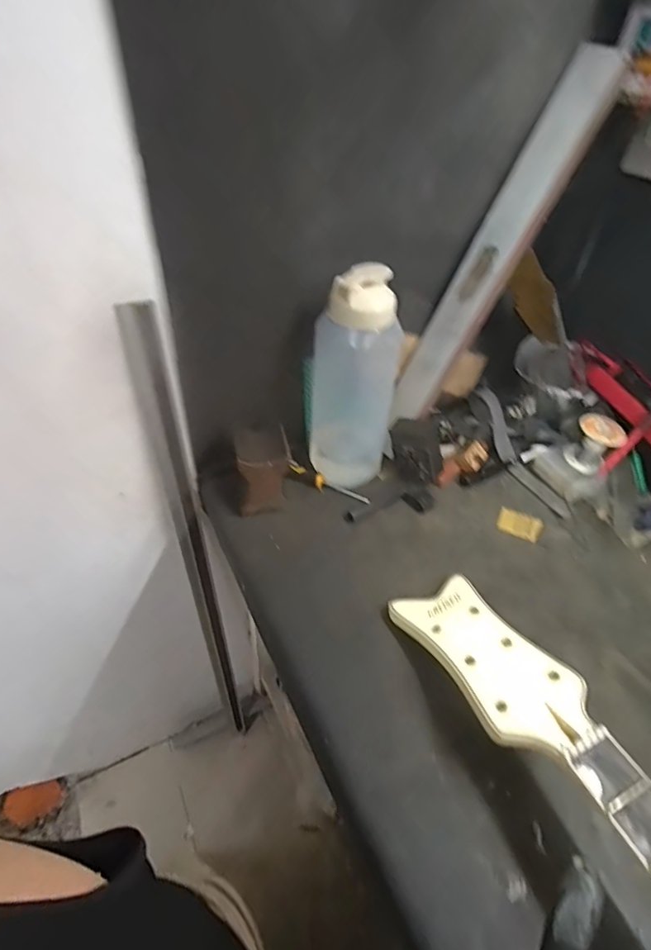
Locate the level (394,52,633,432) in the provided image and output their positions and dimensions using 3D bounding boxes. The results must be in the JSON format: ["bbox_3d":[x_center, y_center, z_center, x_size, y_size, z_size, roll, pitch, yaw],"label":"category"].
[{"bbox_3d":[0.194,-0.251,0.566,0.025,0.418,0.062,3,34,-44],"label":"level"}]

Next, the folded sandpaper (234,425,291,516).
[{"bbox_3d":[-0.075,-0.005,0.573,0.060,0.086,0.058,-7,44,-11],"label":"folded sandpaper"}]

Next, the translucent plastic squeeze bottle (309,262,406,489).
[{"bbox_3d":[0.032,-0.103,0.567,0.083,0.260,0.070,-13,46,-16],"label":"translucent plastic squeeze bottle"}]

